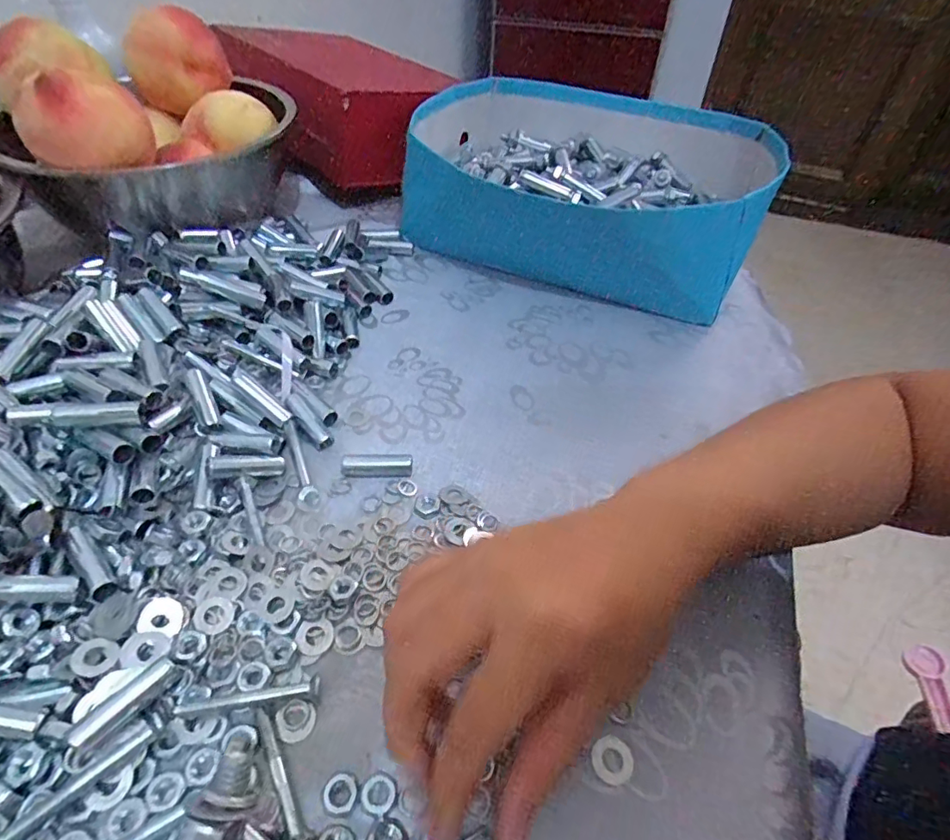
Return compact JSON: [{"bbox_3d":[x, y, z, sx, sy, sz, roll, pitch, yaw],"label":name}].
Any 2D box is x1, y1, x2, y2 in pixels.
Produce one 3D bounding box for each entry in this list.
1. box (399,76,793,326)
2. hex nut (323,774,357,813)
[{"bbox_3d":[0.098,-0.213,0.491,0.297,0.098,0.224,23,49,18],"label":"box"},{"bbox_3d":[-0.050,0.138,0.200,0.012,0.004,0.012,-21,51,-22],"label":"hex nut"}]

